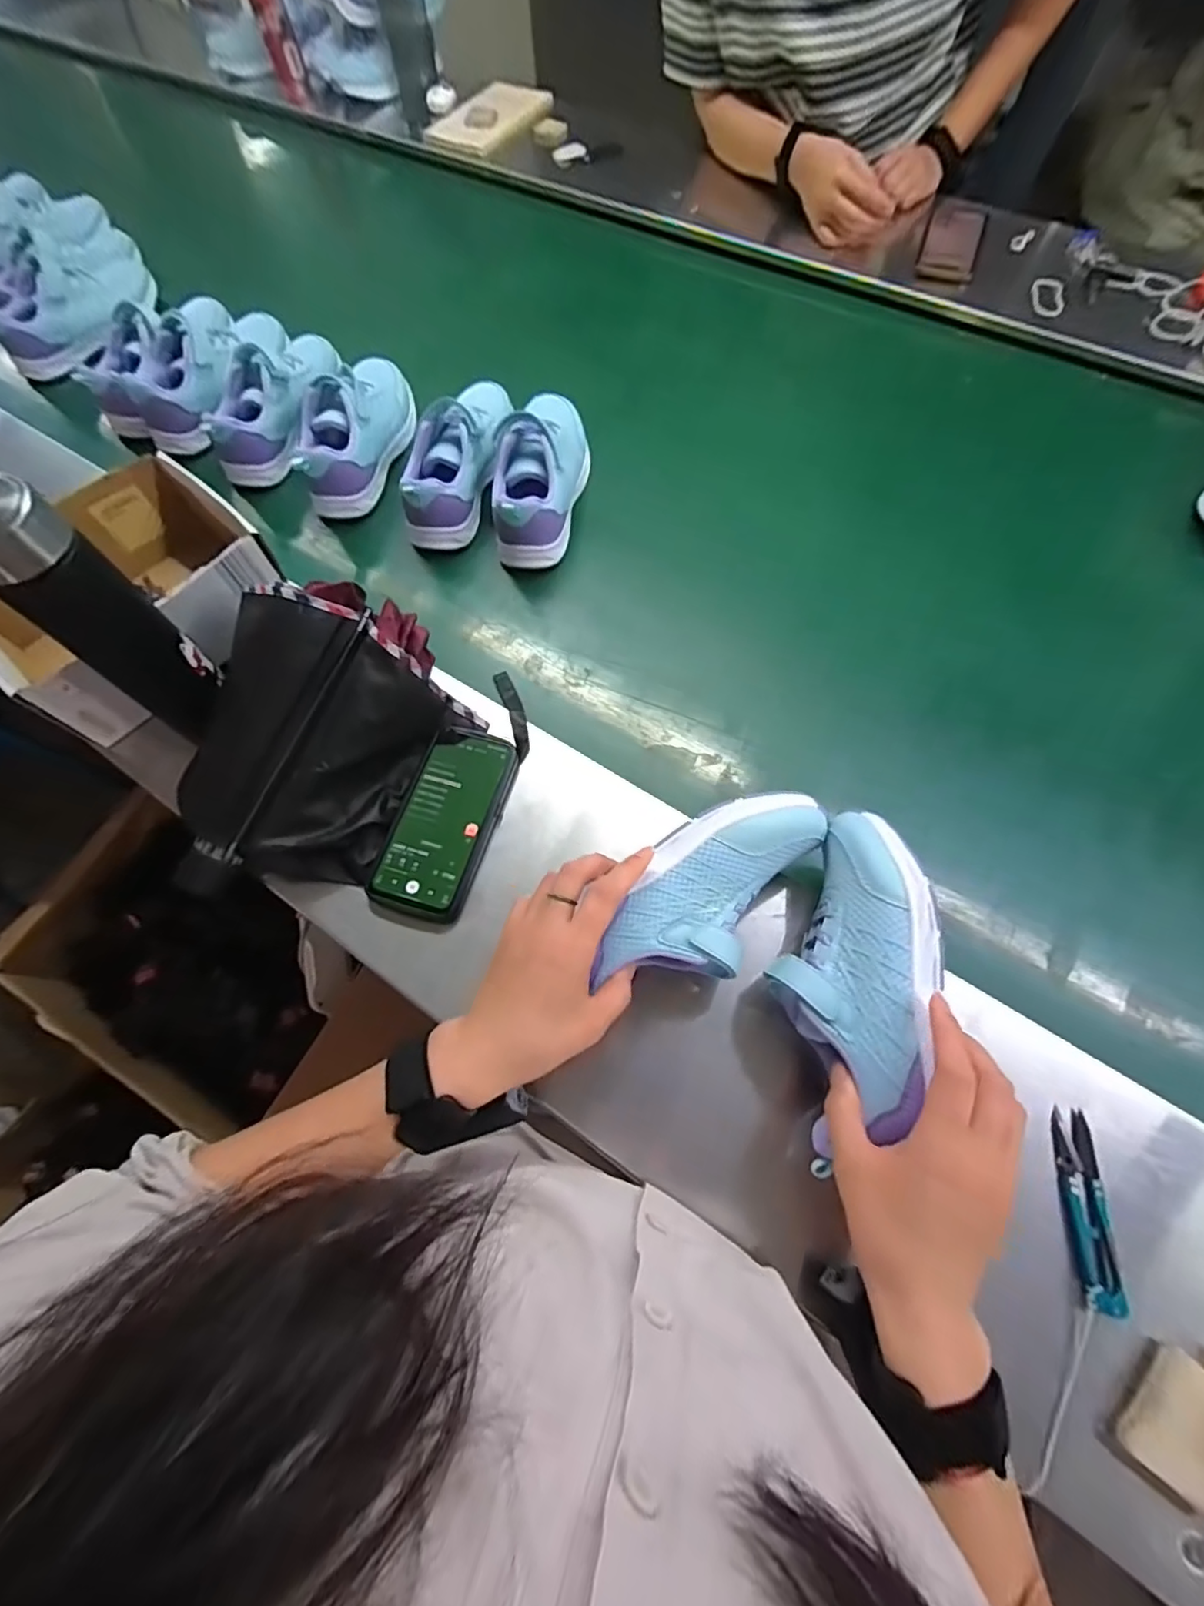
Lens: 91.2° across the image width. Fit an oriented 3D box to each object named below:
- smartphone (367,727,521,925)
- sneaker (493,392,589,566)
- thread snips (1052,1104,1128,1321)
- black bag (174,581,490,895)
[{"bbox_3d":[-0.129,0.013,0.493,0.078,0.015,0.162,16,70,8],"label":"smartphone"},{"bbox_3d":[-0.064,-0.356,0.637,0.086,0.090,0.202,5,67,1],"label":"sneaker"},{"bbox_3d":[0.309,0.256,0.373,0.025,0.013,0.106,5,67,0],"label":"thread snips"},{"bbox_3d":[-0.238,-0.051,0.464,0.180,0.093,0.261,30,70,10],"label":"black bag"}]

